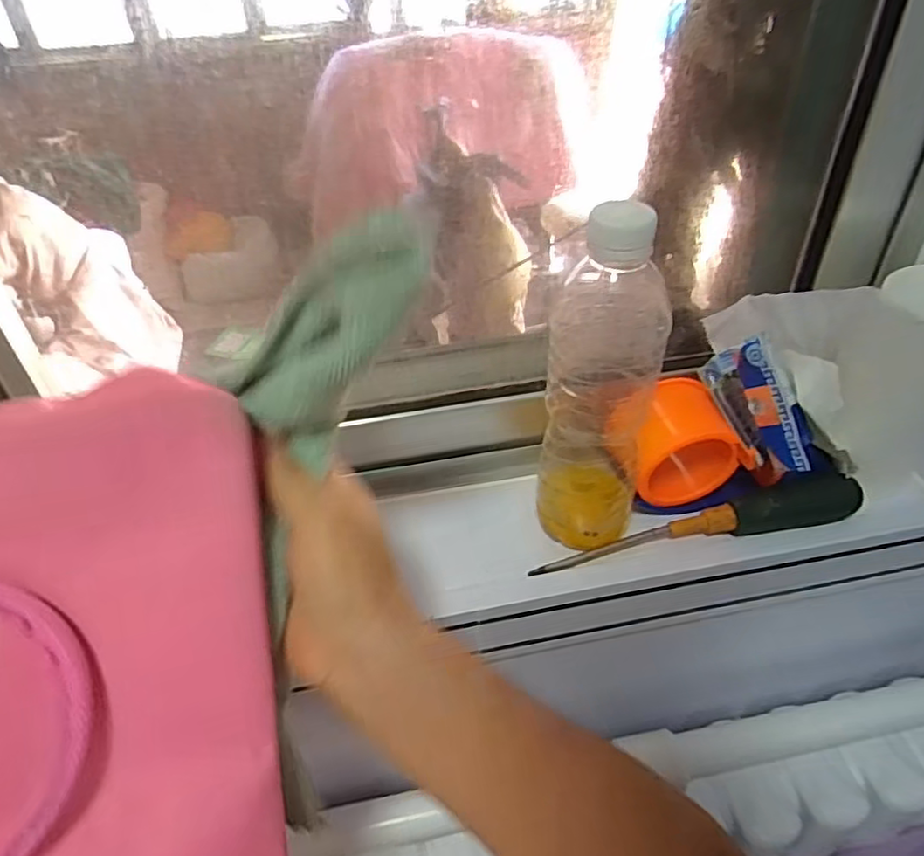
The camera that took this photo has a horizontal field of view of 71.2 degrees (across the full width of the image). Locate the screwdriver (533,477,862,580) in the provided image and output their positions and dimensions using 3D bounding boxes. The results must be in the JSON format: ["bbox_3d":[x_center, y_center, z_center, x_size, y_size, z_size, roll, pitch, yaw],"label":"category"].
[{"bbox_3d":[0.159,0.068,0.425,0.218,0.028,0.034,-13,41,-11],"label":"screwdriver"}]

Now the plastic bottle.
[{"bbox_3d":[0.082,-0.012,0.390,0.064,0.187,0.066,9,41,14],"label":"plastic bottle"}]

